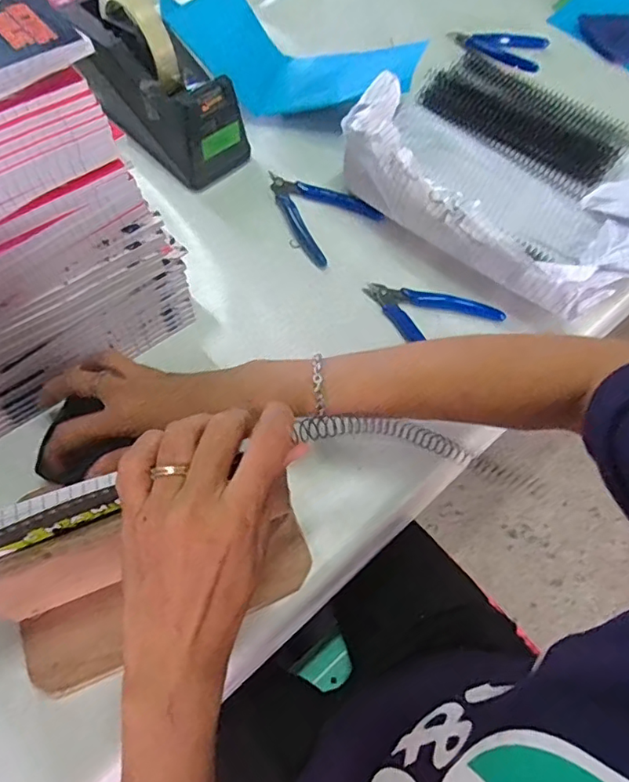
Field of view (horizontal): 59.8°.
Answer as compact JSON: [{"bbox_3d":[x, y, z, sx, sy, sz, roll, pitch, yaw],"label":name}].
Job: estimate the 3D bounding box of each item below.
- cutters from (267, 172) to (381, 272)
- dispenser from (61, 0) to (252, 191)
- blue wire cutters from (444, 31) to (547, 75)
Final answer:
[{"bbox_3d":[-0.004,-0.185,0.548,0.080,0.015,0.119,-40,73,-19],"label":"cutters"},{"bbox_3d":[-0.150,-0.302,0.533,0.167,0.113,0.078,37,68,14],"label":"dispenser"},{"bbox_3d":[0.226,-0.420,0.668,0.117,0.012,0.080,12,65,3],"label":"blue wire cutters"}]

